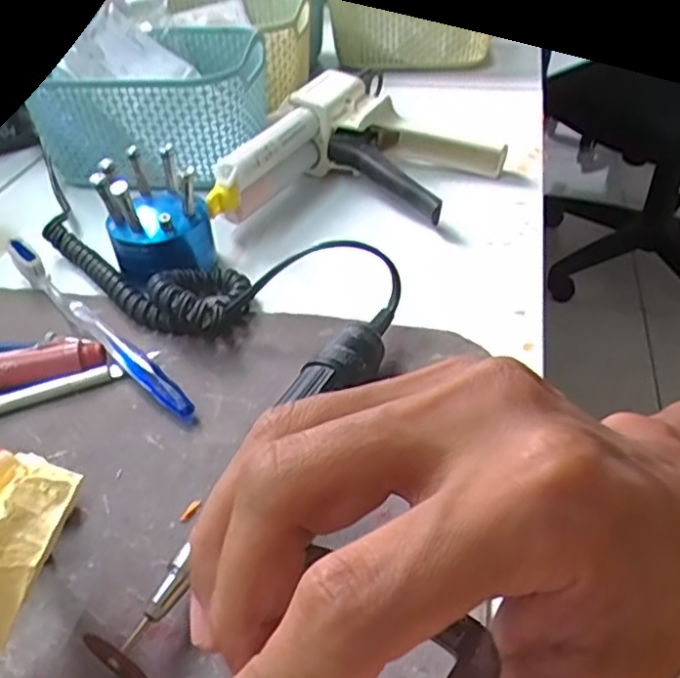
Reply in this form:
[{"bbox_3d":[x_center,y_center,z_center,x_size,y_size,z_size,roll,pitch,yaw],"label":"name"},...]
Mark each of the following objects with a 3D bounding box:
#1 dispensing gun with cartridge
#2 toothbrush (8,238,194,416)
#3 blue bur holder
[{"bbox_3d":[0.012,-0.118,0.455,0.133,0.061,0.176,20,46,26],"label":"dispensing gun with cartridge"},{"bbox_3d":[-0.133,-0.009,0.361,0.011,0.023,0.179,-34,48,-30],"label":"toothbrush"},{"bbox_3d":[-0.107,-0.073,0.401,0.058,0.068,0.051,-12,41,-8],"label":"blue bur holder"}]

